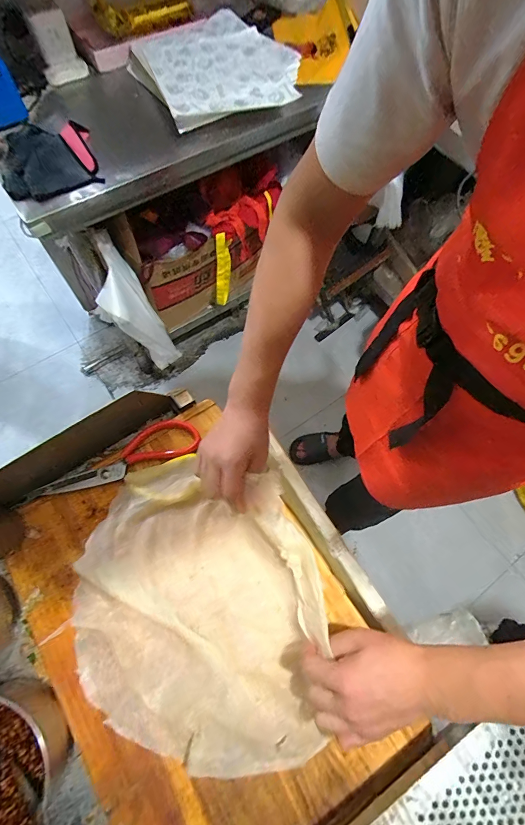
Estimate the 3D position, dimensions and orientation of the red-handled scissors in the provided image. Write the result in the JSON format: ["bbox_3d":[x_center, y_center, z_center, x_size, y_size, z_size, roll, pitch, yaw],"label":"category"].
[{"bbox_3d":[-0.200,0.063,0.516,0.223,0.016,0.058,-20,70,-10],"label":"red-handled scissors"}]

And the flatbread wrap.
[{"bbox_3d":[-0.078,0.220,0.433,0.283,0.054,0.309,7,68,1],"label":"flatbread wrap"}]

